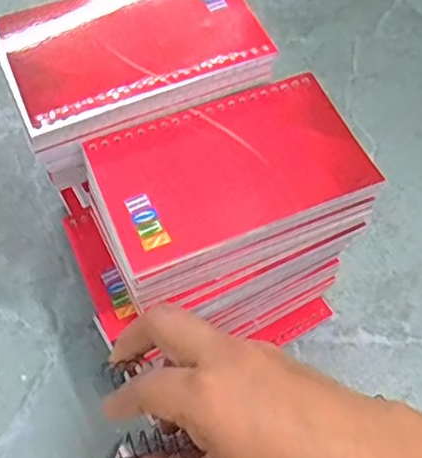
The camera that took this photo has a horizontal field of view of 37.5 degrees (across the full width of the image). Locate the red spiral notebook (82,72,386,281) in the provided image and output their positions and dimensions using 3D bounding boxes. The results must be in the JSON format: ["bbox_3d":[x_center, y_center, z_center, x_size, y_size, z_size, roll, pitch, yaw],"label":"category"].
[{"bbox_3d":[0.010,-0.032,0.310,0.129,0.008,0.077,-20,62,-13],"label":"red spiral notebook"}]

